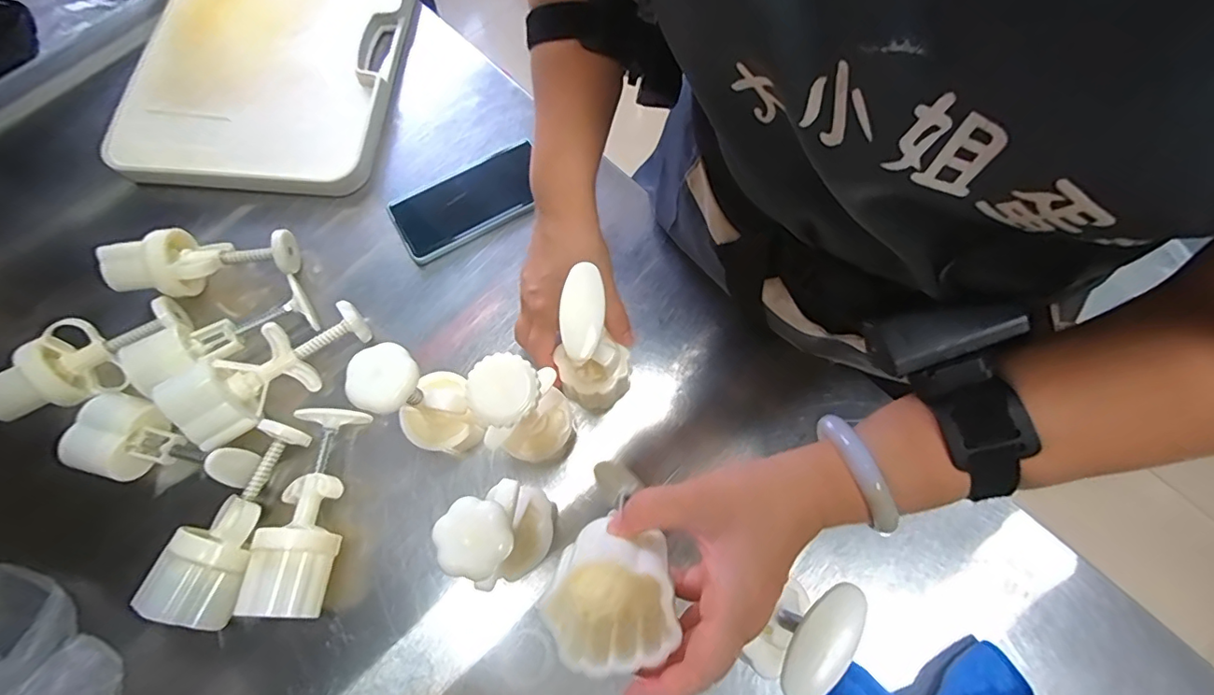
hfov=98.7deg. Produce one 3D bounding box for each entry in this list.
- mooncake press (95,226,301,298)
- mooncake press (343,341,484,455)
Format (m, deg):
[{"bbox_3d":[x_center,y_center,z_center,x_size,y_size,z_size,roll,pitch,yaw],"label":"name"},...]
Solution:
[{"bbox_3d":[-0.376,-0.083,0.487,0.159,0.050,0.061,-16,72,-4],"label":"mooncake press"},{"bbox_3d":[-0.132,0.046,0.386,0.050,0.155,0.054,-24,73,-6],"label":"mooncake press"}]

